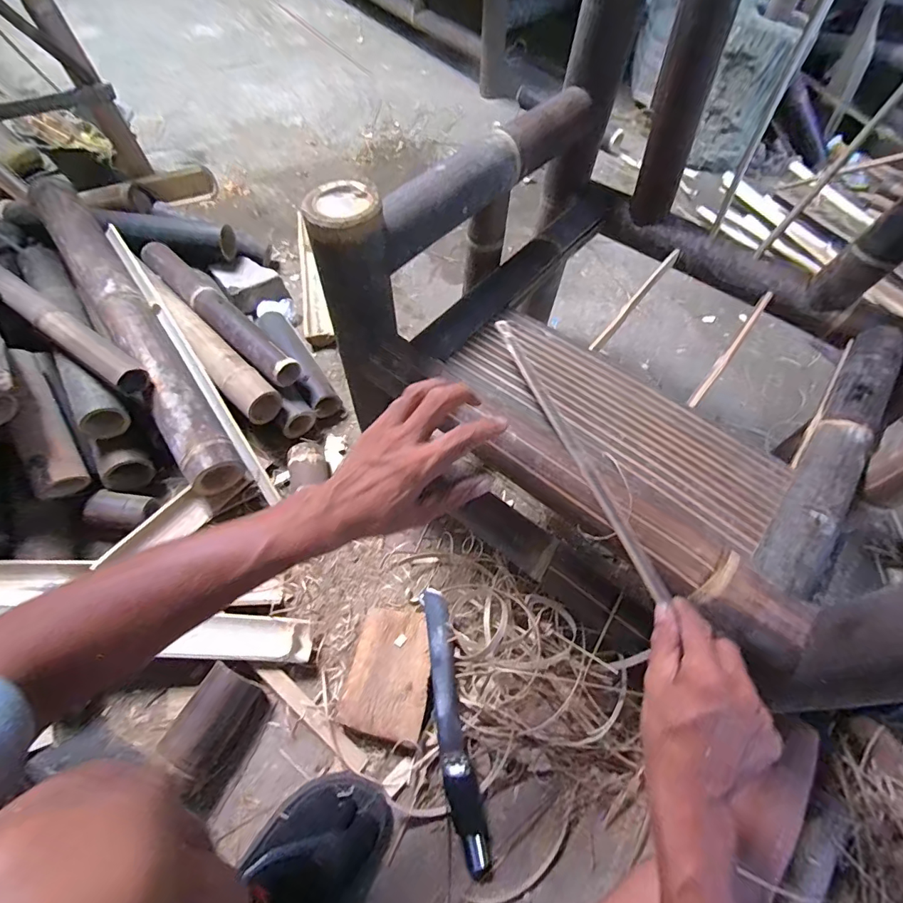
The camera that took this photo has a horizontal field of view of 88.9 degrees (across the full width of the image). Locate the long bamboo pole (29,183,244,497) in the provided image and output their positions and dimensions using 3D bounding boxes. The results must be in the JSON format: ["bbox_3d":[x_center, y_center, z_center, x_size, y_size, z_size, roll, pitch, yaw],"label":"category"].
[{"bbox_3d":[-0.583,-0.237,0.827,0.092,0.090,0.731,-32,79,-19],"label":"long bamboo pole"}]

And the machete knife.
[{"bbox_3d":[-0.001,0.366,0.631,0.045,0.035,0.343,-9,60,-7],"label":"machete knife"}]

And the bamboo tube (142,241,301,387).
[{"bbox_3d":[-0.465,-0.277,0.907,0.459,0.062,0.066,39,65,19],"label":"bamboo tube"}]

